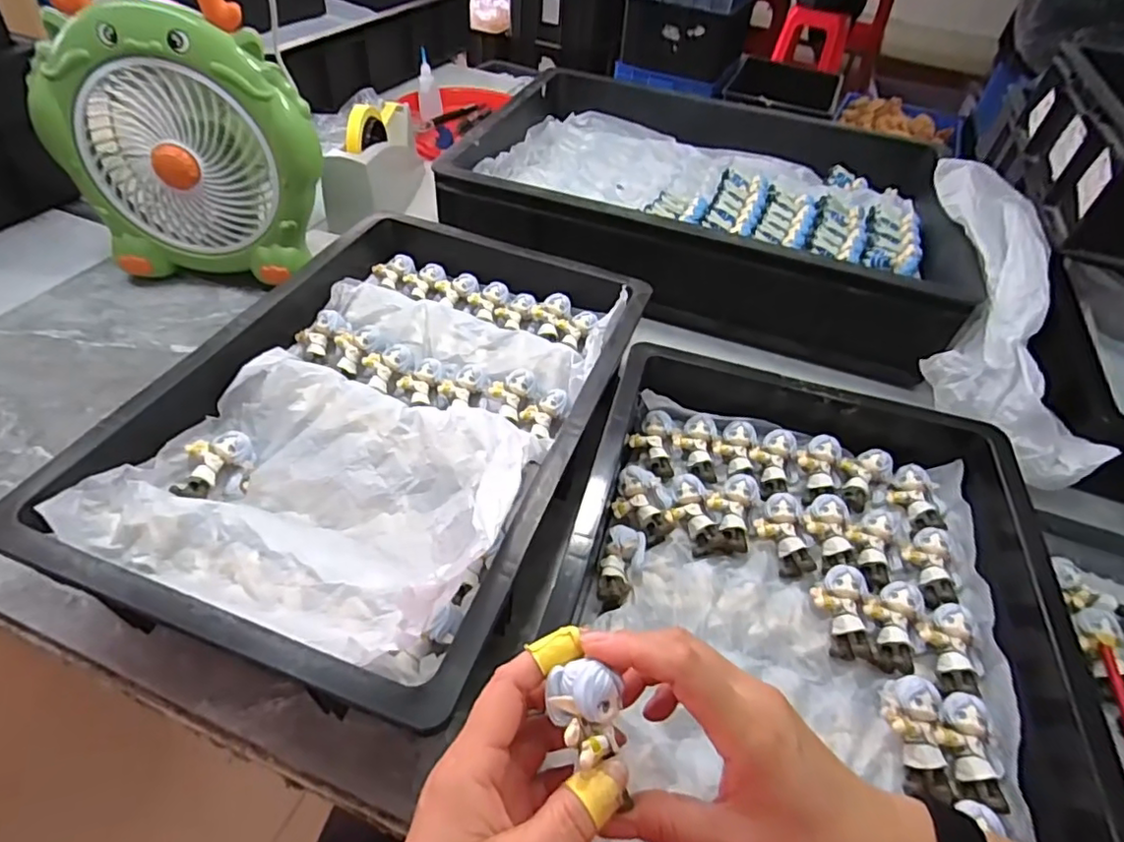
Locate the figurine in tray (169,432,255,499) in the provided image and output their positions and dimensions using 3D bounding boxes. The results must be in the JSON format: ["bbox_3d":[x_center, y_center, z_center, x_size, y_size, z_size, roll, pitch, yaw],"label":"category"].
[{"bbox_3d":[-0.262,0.036,0.451,0.041,0.032,0.054,1,47,-5],"label":"figurine in tray"}]

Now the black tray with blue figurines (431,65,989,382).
[{"bbox_3d":[0.181,-0.279,0.780,0.581,0.145,0.377,21,48,13],"label":"black tray with blue figurines"}]

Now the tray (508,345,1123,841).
[{"bbox_3d":[0.150,0.137,0.391,0.322,0.072,0.470,13,47,6],"label":"tray"}]

